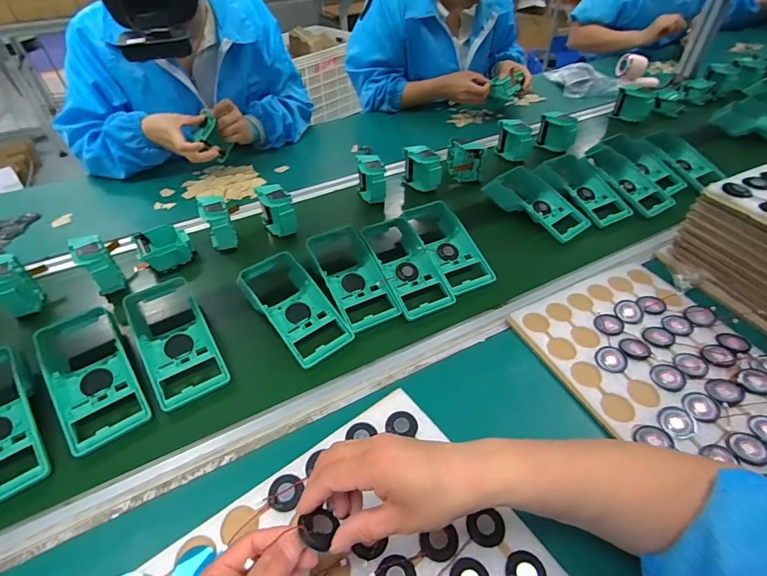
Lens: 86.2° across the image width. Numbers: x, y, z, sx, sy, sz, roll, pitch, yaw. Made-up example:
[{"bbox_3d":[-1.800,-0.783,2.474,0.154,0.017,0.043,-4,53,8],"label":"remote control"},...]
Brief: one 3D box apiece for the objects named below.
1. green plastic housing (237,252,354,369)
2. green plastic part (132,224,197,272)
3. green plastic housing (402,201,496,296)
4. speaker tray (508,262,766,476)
[{"bbox_3d":[-0.128,0.021,0.562,0.088,0.050,0.186,-30,51,-29],"label":"green plastic housing"},{"bbox_3d":[-0.354,-0.065,0.669,0.083,0.038,0.081,-23,48,-24],"label":"green plastic part"},{"bbox_3d":[0.097,-0.072,0.650,0.083,0.042,0.181,-19,47,-20],"label":"green plastic housing"},{"bbox_3d":[0.346,0.099,0.488,0.245,0.032,0.316,-17,46,-19],"label":"speaker tray"}]

